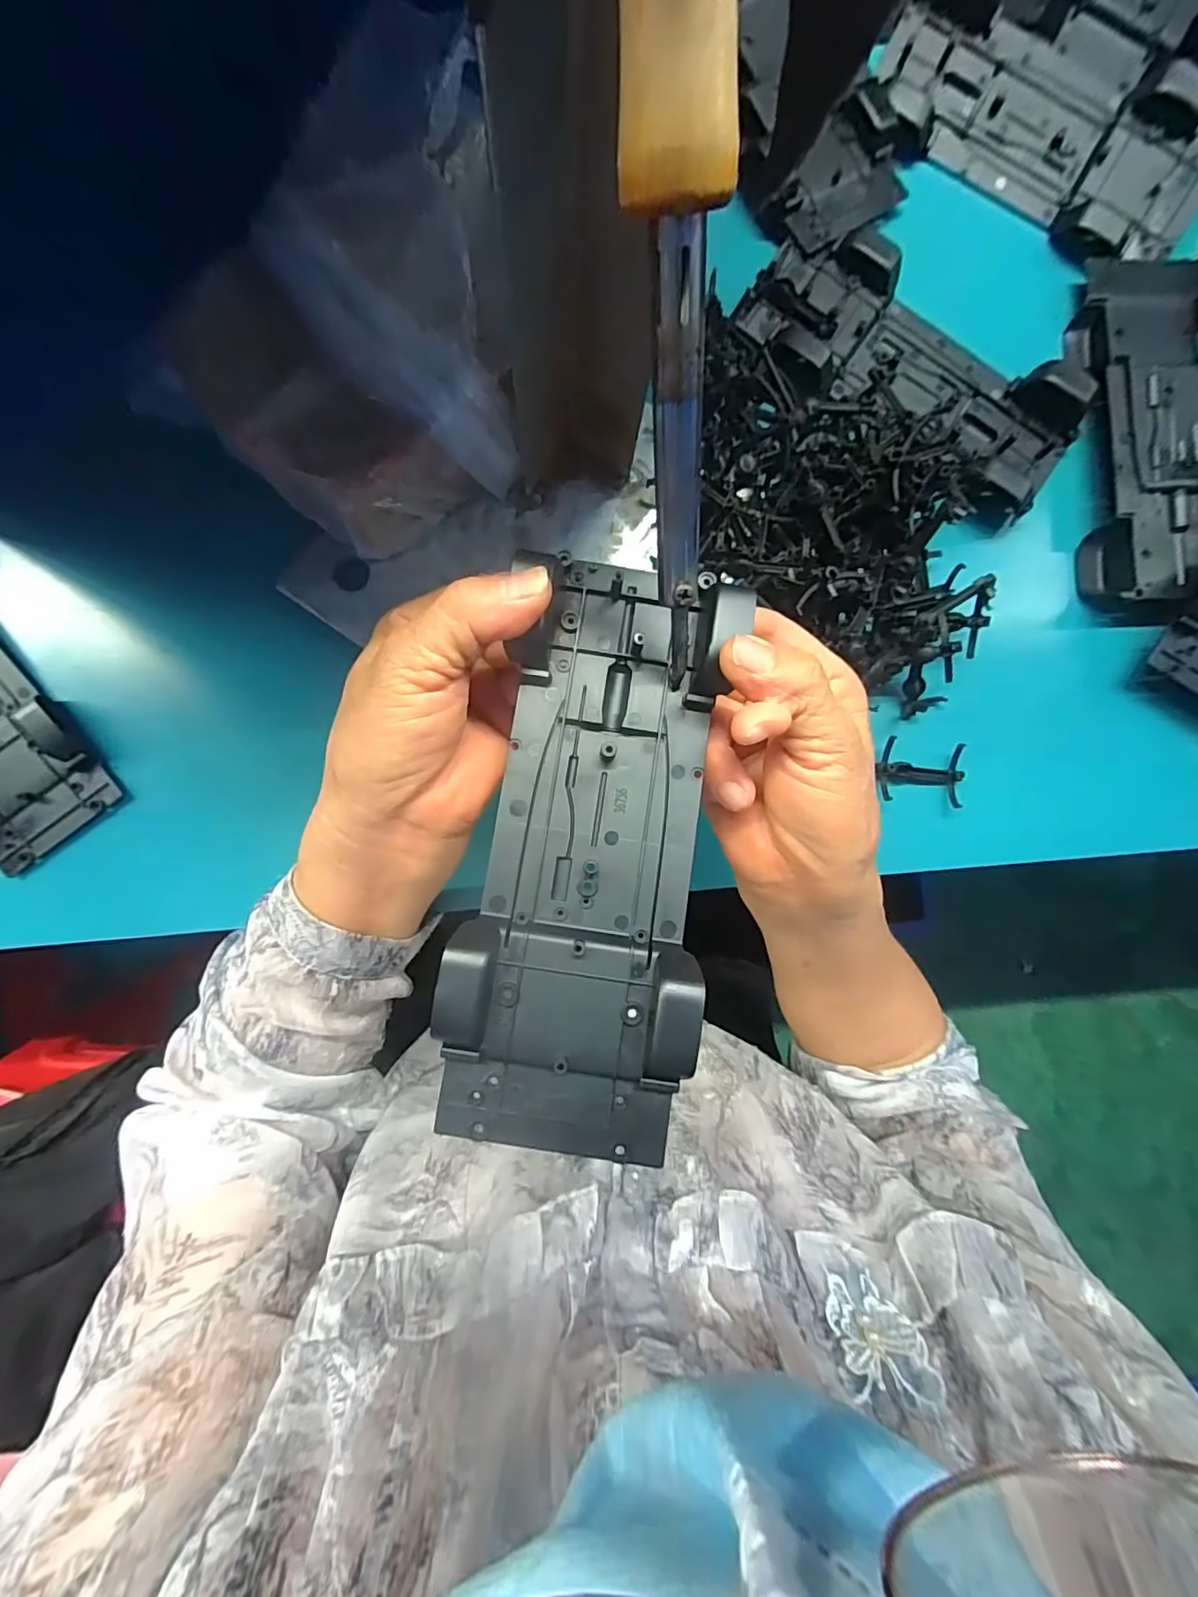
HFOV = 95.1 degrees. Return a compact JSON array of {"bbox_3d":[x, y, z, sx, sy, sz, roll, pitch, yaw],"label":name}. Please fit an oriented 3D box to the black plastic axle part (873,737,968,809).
[{"bbox_3d":[0.179,-0.014,0.304,0.050,0.013,0.034,4,91,-2],"label":"black plastic axle part"}]

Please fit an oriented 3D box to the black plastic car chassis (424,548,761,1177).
[{"bbox_3d":[-0.001,0.013,0.178,0.074,0.024,0.191,9,81,-3],"label":"black plastic car chassis"}]

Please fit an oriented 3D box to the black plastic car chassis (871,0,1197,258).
[{"bbox_3d":[0.255,-0.385,0.304,0.192,0.030,0.095,29,90,-3],"label":"black plastic car chassis"}]

